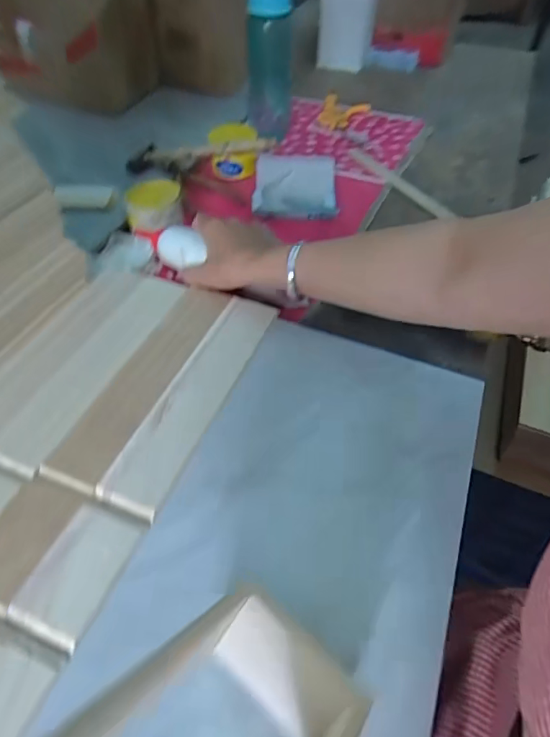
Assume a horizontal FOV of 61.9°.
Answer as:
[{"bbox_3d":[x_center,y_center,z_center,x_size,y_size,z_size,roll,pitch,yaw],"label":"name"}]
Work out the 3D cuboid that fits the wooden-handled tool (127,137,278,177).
[{"bbox_3d":[-0.119,-0.344,0.735,0.260,0.030,0.044,-1,48,16],"label":"wooden-handled tool"}]

